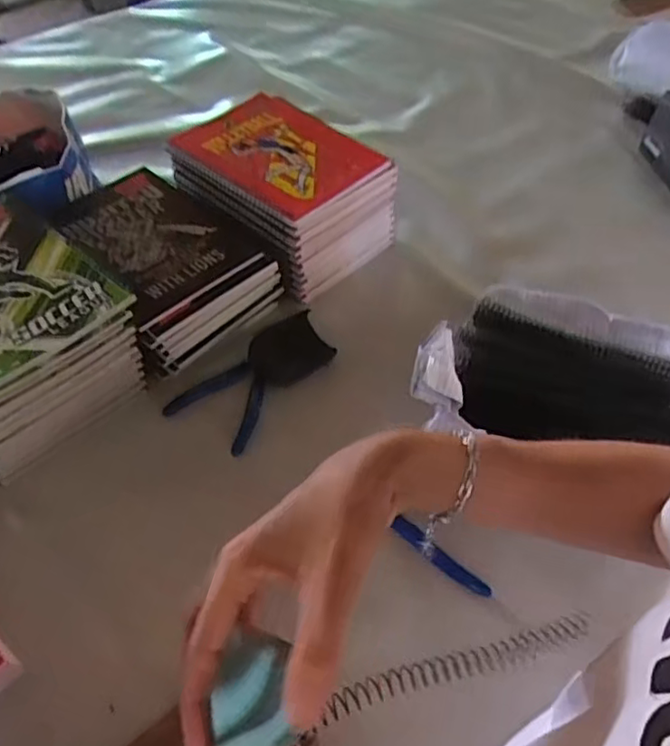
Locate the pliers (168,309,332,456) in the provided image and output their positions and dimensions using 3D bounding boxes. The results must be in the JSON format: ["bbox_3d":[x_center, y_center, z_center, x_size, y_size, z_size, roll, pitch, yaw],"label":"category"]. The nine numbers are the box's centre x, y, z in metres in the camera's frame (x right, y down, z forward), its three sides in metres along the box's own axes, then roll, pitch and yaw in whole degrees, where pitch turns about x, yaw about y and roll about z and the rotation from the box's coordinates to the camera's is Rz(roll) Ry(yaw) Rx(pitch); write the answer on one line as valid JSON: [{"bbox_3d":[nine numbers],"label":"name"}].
[{"bbox_3d":[-0.073,0.001,0.615,0.081,0.021,0.165,36,58,23],"label":"pliers"}]

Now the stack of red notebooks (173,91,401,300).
[{"bbox_3d":[-0.060,-0.196,0.723,0.205,0.129,0.159,34,57,22],"label":"stack of red notebooks"}]

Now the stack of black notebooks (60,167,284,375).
[{"bbox_3d":[-0.170,-0.114,0.663,0.152,0.085,0.213,-30,59,-24],"label":"stack of black notebooks"}]

